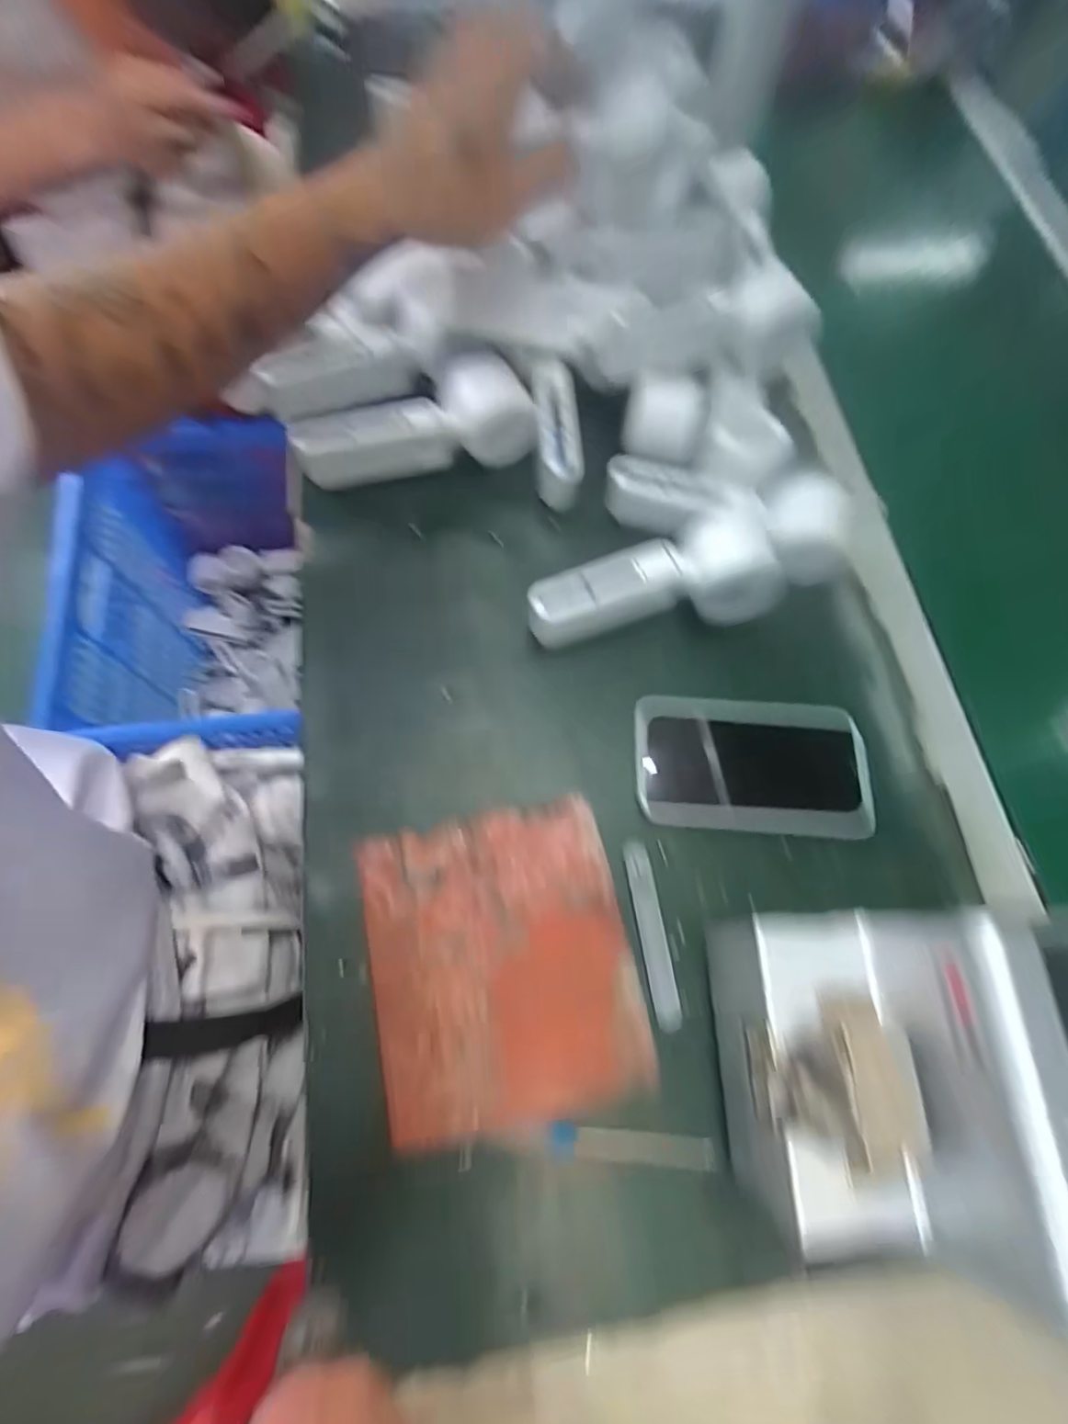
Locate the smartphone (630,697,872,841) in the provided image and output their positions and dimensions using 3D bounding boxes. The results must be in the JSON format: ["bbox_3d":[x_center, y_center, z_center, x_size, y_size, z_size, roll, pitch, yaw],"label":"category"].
[{"bbox_3d":[0.138,0.033,0.381,0.146,0.008,0.084,5,68,-3],"label":"smartphone"}]

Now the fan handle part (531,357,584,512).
[{"bbox_3d":[0.016,-0.197,0.422,0.032,0.023,0.098,-4,88,-2],"label":"fan handle part"}]

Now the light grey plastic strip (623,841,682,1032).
[{"bbox_3d":[0.068,0.128,0.349,0.016,0.006,0.101,-7,69,-8],"label":"light grey plastic strip"}]

